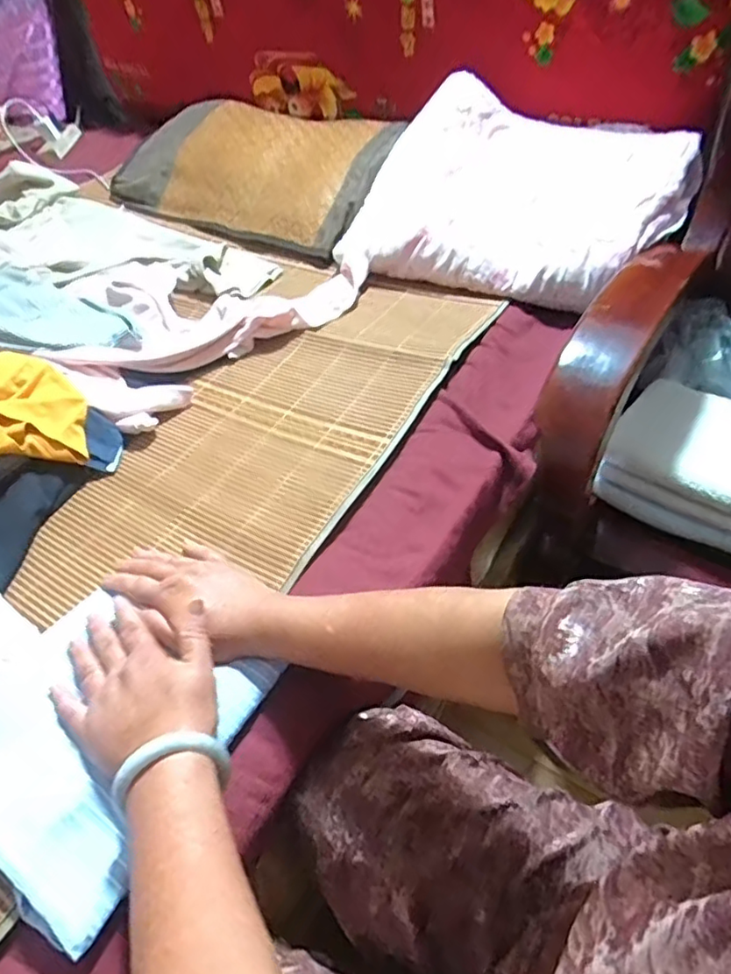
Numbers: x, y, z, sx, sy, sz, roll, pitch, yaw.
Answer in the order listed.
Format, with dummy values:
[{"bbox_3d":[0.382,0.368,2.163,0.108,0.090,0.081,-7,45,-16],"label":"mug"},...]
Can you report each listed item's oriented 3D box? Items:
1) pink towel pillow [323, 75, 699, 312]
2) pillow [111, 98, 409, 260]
[{"bbox_3d":[0.215,-0.434,0.884,0.436,0.068,0.352,19,67,23],"label":"pink towel pillow"},{"bbox_3d":[-0.206,-0.603,1.144,0.574,0.116,0.316,24,54,26],"label":"pillow"}]

